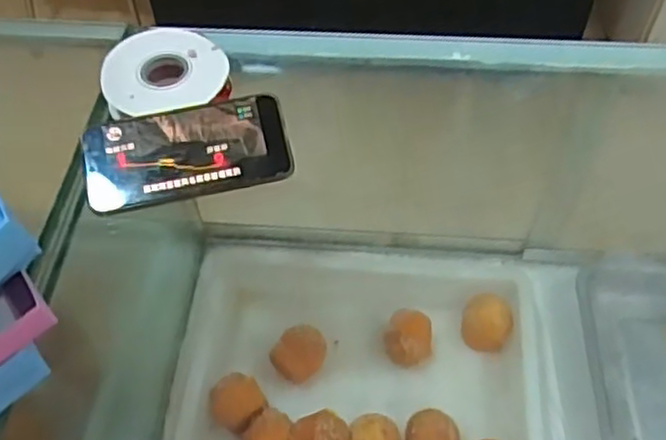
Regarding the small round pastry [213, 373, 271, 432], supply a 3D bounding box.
[{"bbox_3d":[-0.104,0.204,0.789,0.055,0.038,0.061,-35,61,-21],"label":"small round pastry"}]

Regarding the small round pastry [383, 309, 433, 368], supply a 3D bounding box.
[{"bbox_3d":[0.088,0.141,0.828,0.053,0.049,0.057,-1,55,1],"label":"small round pastry"}]

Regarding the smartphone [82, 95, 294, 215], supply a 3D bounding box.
[{"bbox_3d":[-0.117,-0.055,0.571,0.159,0.008,0.077,-12,74,-7],"label":"smartphone"}]

